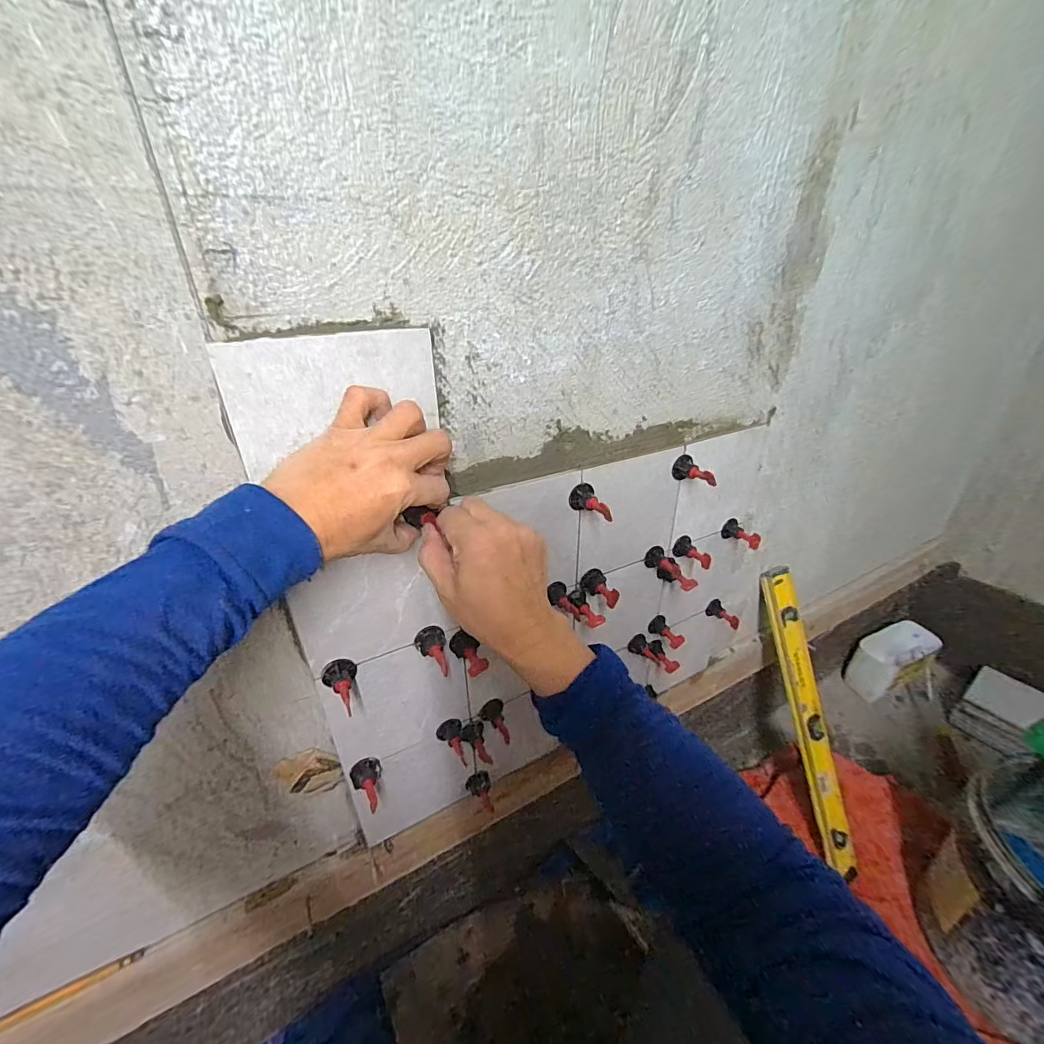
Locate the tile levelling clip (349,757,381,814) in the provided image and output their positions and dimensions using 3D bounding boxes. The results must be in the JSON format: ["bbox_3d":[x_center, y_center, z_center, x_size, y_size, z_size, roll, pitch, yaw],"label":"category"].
[{"bbox_3d":[-0.163,0.281,0.493,0.031,0.026,0.046,-15,33,-24],"label":"tile levelling clip"}]

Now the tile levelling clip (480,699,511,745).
[{"bbox_3d":[-0.033,0.245,0.558,0.028,0.039,0.043,-7,30,-12],"label":"tile levelling clip"}]

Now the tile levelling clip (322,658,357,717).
[{"bbox_3d":[-0.163,0.149,0.425,0.030,0.025,0.045,-19,34,-30],"label":"tile levelling clip"}]

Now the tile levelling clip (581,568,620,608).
[{"bbox_3d":[0.092,0.082,0.548,0.031,0.030,0.049,-8,30,-13],"label":"tile levelling clip"}]

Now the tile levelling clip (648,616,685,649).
[{"bbox_3d":[0.211,0.158,0.665,0.027,0.026,0.051,-19,34,-29],"label":"tile levelling clip"}]

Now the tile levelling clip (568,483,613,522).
[{"bbox_3d":[0.070,-0.018,0.478,0.029,0.027,0.045,-10,31,-16],"label":"tile levelling clip"}]

